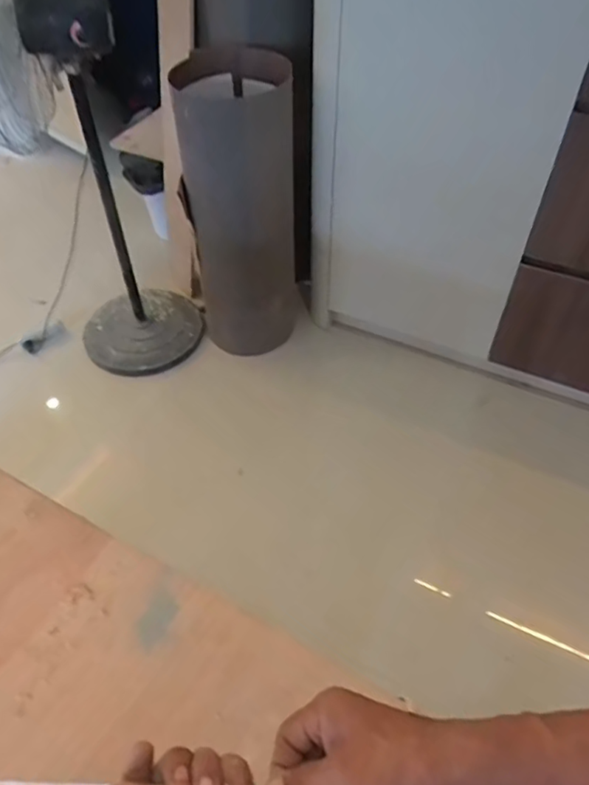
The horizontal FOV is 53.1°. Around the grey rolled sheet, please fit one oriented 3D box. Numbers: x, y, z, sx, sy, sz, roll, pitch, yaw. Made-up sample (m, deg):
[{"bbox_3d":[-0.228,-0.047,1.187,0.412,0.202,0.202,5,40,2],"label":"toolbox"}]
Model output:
[{"bbox_3d":[-0.146,-0.546,1.801,0.335,0.819,0.283,0,50,0],"label":"grey rolled sheet"}]

